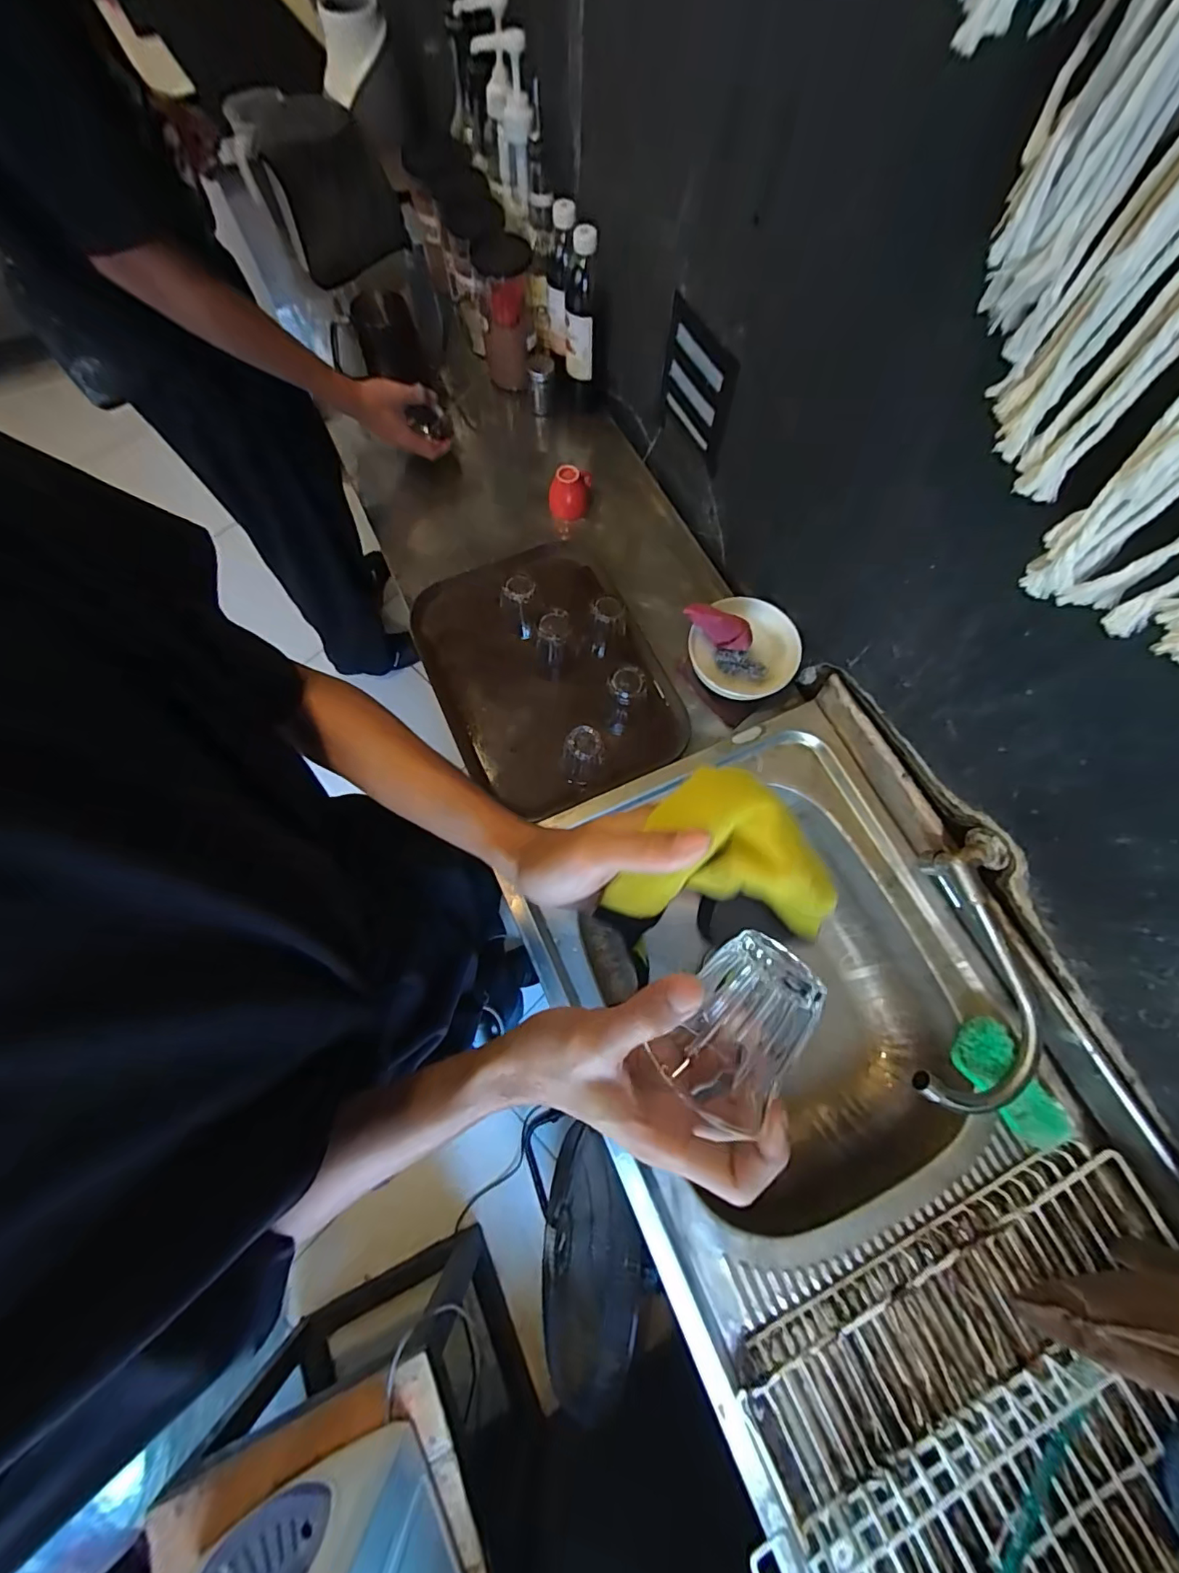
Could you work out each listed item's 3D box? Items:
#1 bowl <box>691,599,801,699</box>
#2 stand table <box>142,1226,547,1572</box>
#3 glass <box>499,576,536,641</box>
[{"bbox_3d":[0.214,-0.184,0.754,0.140,0.059,0.143,0,72,0],"label":"bowl"},{"bbox_3d":[-0.370,1.123,0.900,0.451,0.465,0.342,-25,73,-8],"label":"stand table"},{"bbox_3d":[-0.101,-0.257,0.773,0.050,0.088,0.056,-13,72,-4],"label":"glass"}]

